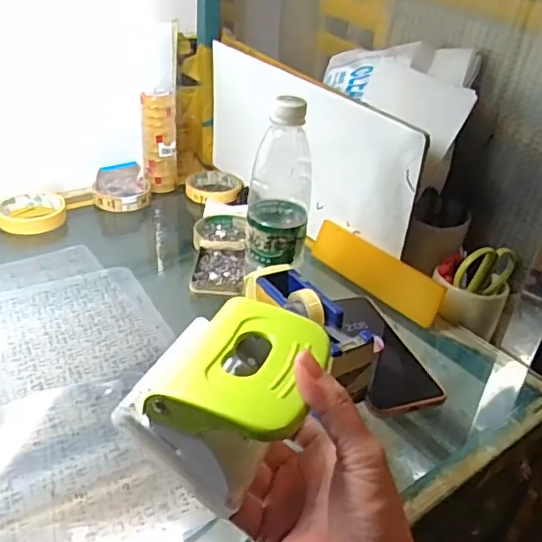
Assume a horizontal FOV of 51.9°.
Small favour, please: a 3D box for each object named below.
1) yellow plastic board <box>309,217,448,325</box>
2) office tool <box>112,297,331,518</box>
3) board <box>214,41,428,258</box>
[{"bbox_3d":[0.119,-0.003,0.654,0.020,0.049,0.186,-20,40,-34],"label":"yellow plastic board"},{"bbox_3d":[-0.020,0.065,0.305,0.084,0.056,0.100,17,34,18],"label":"office tool"},{"bbox_3d":[0.034,-0.165,0.742,0.013,0.175,0.415,-17,39,-31],"label":"board"}]

